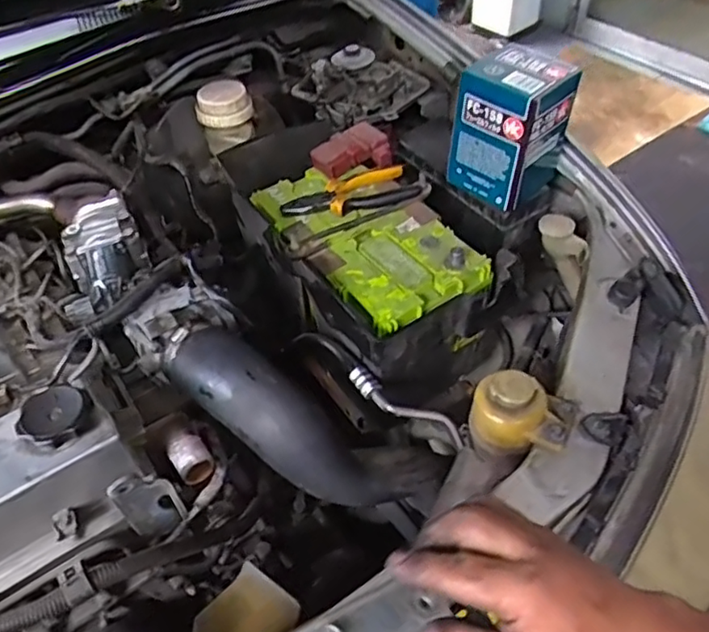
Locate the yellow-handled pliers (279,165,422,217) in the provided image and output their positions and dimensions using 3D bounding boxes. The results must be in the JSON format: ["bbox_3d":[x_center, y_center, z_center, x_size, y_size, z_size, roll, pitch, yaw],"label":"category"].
[{"bbox_3d":[-0.008,-0.154,0.790,0.170,0.022,0.059,-13,49,-9],"label":"yellow-handled pliers"}]

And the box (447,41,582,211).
[{"bbox_3d":[0.194,-0.233,0.760,0.111,0.158,0.103,32,57,27],"label":"box"}]

